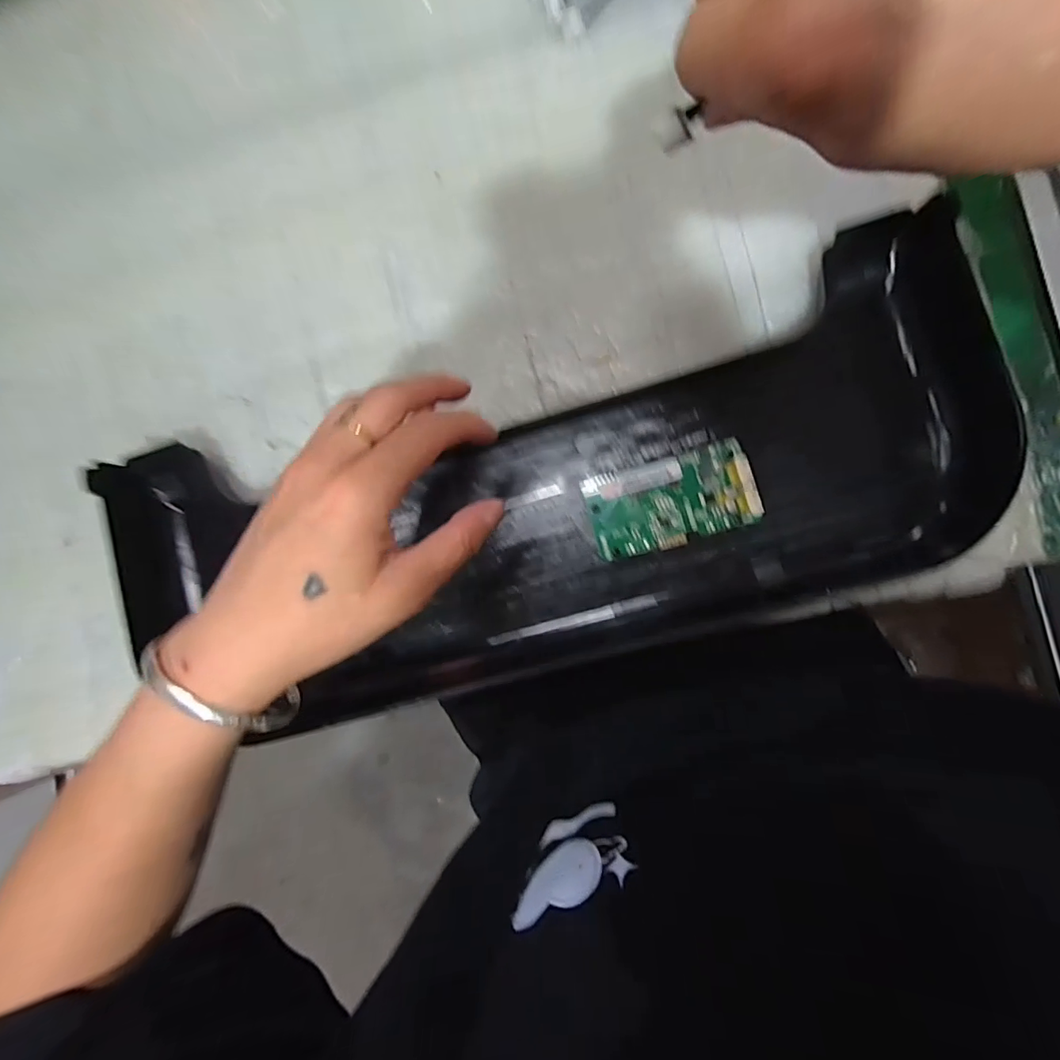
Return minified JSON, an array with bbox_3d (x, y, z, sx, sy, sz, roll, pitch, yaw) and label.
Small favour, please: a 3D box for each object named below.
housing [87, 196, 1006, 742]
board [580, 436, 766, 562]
[{"bbox_3d":[0.005,-0.013,0.298,0.490,0.059,0.195,-16,82,5],"label":"housing"},{"bbox_3d":[0.082,-0.017,0.295,0.093,0.013,0.050,-15,86,5],"label":"board"}]

